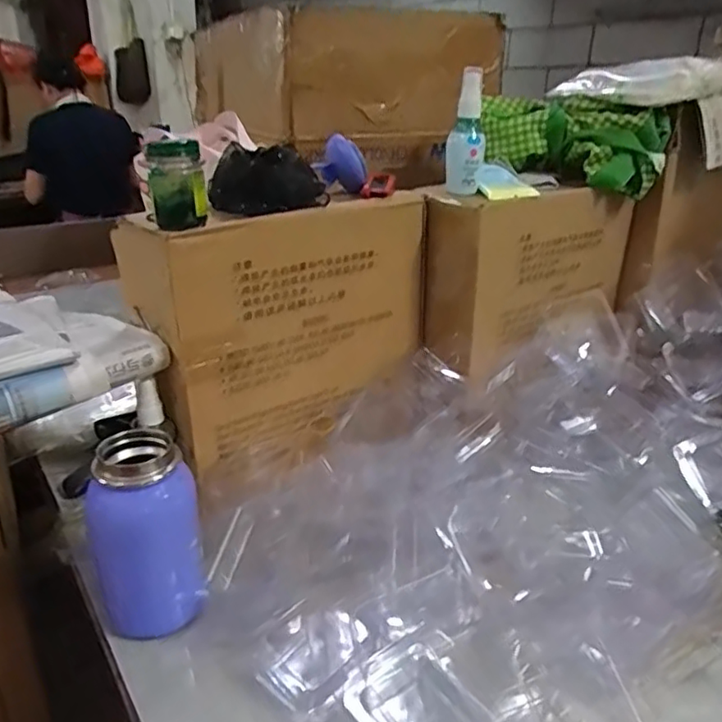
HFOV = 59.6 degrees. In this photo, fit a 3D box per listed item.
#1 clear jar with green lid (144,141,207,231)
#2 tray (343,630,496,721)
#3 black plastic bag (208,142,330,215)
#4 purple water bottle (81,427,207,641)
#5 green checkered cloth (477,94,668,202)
[{"bbox_3d":[-0.145,-0.137,0.502,0.041,0.071,0.034,-6,25,-15],"label":"clear jar with green lid"},{"bbox_3d":[0.041,0.222,0.397,0.070,0.021,0.098,-17,30,-35],"label":"tray"},{"bbox_3d":[-0.085,-0.169,0.581,0.101,0.053,0.063,-6,25,-15],"label":"black plastic bag"},{"bbox_3d":[-0.153,0.125,0.458,0.068,0.133,0.066,1,24,-1],"label":"purple water bottle"},{"bbox_3d":[0.239,-0.252,0.729,0.208,0.088,0.074,11,26,23],"label":"green checkered cloth"}]

